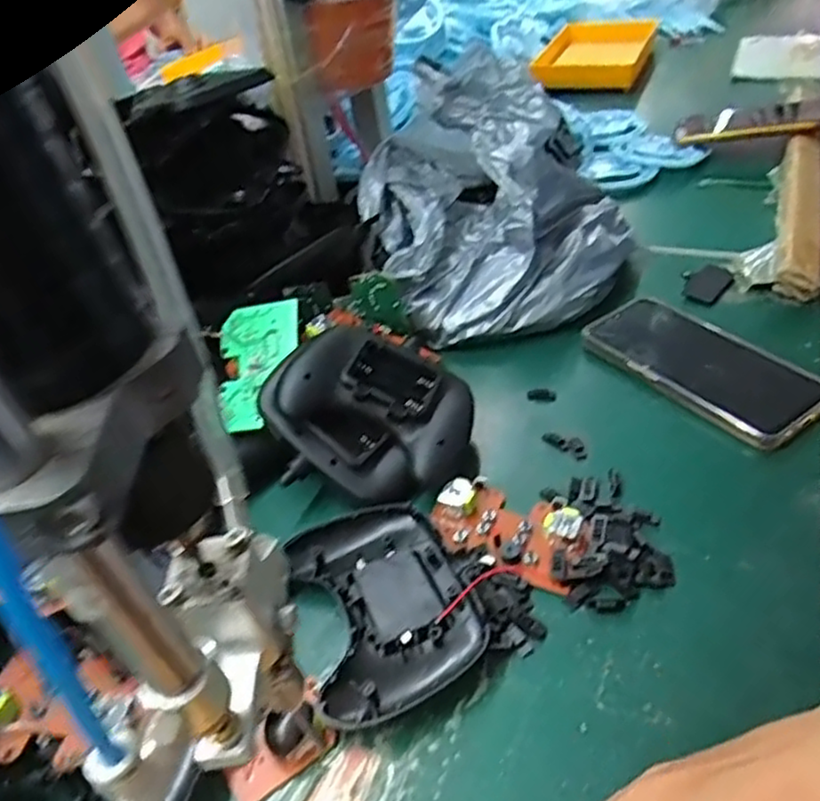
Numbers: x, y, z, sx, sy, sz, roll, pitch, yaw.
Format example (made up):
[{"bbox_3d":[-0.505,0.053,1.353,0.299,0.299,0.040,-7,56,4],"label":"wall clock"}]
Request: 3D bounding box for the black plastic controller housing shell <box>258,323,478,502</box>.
[{"bbox_3d":[-0.020,0.005,0.449,0.119,0.036,0.104,38,56,6],"label":"black plastic controller housing shell"}]

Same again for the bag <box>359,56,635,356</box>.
[{"bbox_3d":[0.073,-0.166,0.578,0.218,0.155,0.200,-4,40,5],"label":"bag"}]

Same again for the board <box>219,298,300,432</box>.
[{"bbox_3d":[-0.103,-0.025,0.485,0.056,0.005,0.089,-7,70,11],"label":"board"}]

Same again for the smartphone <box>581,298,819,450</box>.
[{"bbox_3d":[0.201,-0.026,0.488,0.074,0.011,0.156,-31,48,-21],"label":"smartphone"}]

